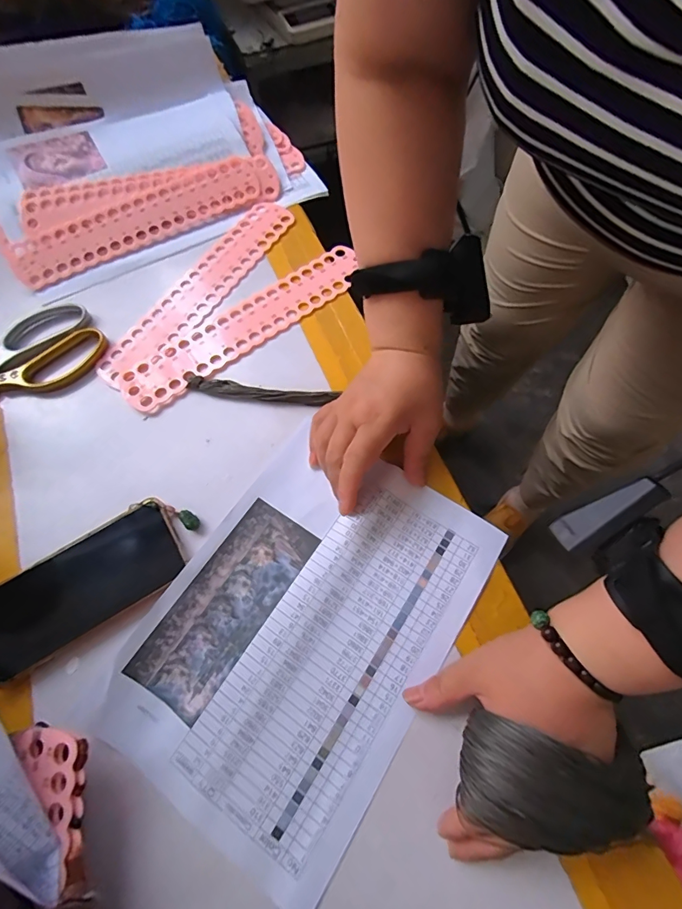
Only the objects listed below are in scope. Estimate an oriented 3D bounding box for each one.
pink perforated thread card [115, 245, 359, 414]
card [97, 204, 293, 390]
[{"bbox_3d":[-0.099,-0.138,0.459,0.281,0.004,0.059,-35,70,-12],"label":"pink perforated thread card"},{"bbox_3d":[-0.153,-0.187,0.483,0.060,0.004,0.289,29,71,14],"label":"card"}]

